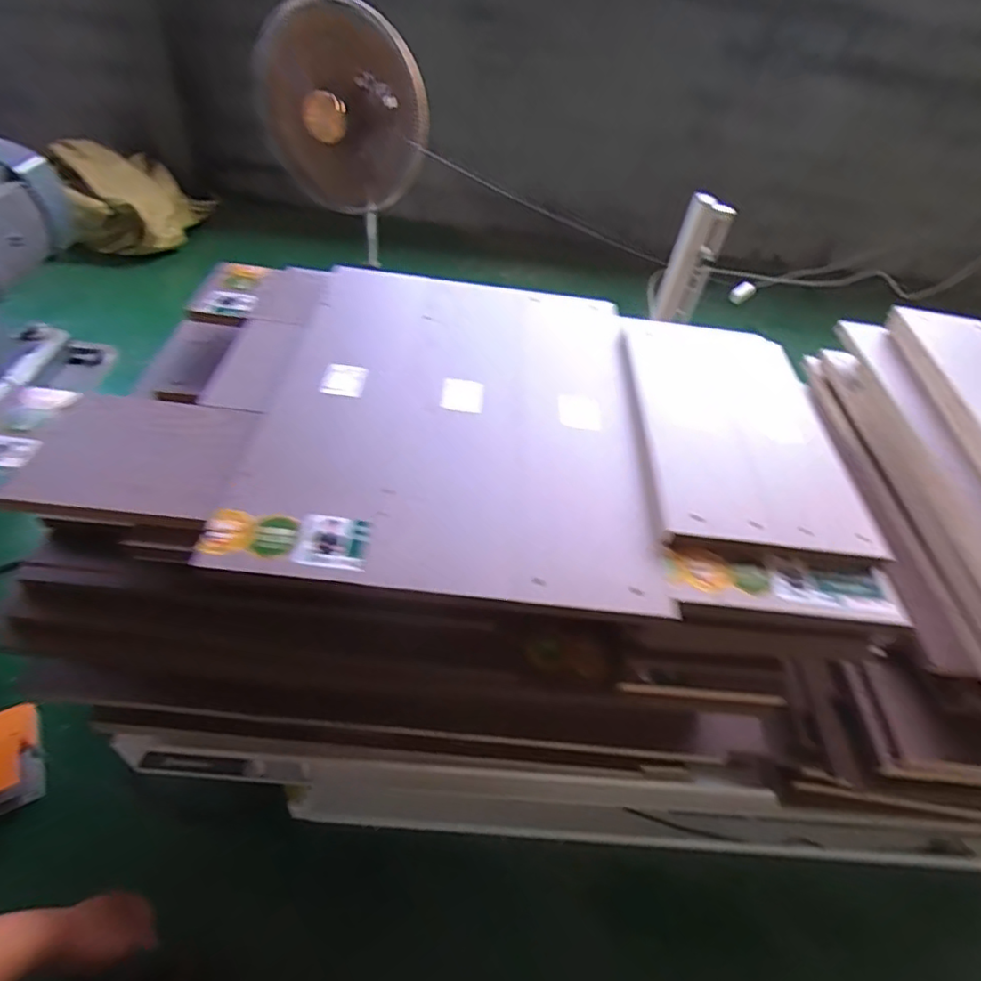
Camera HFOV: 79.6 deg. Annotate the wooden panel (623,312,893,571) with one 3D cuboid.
[{"bbox_3d":[0.316,-0.099,0.776,0.237,0.012,0.452,6,46,-1],"label":"wooden panel"}]

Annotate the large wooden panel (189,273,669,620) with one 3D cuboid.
[{"bbox_3d":[-0.038,-0.116,0.766,0.458,0.023,0.595,5,46,-2],"label":"large wooden panel"}]

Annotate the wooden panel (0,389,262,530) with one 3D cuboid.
[{"bbox_3d":[-0.436,-0.048,0.669,0.311,0.029,0.205,6,46,-1],"label":"wooden panel"}]

